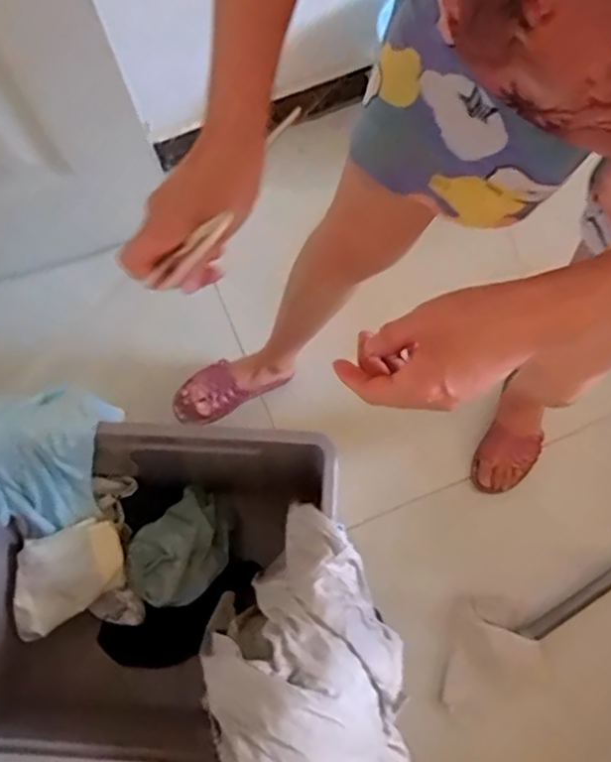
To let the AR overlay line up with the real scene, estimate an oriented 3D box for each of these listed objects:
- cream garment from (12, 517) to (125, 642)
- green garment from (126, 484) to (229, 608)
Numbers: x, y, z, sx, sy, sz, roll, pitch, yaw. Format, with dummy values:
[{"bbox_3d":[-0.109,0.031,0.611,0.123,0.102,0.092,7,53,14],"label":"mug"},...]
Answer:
[{"bbox_3d":[-0.345,0.277,0.926,0.173,0.045,0.120,-24,70,-7],"label":"cream garment"},{"bbox_3d":[-0.182,0.247,0.954,0.122,0.064,0.175,42,76,16],"label":"green garment"}]

